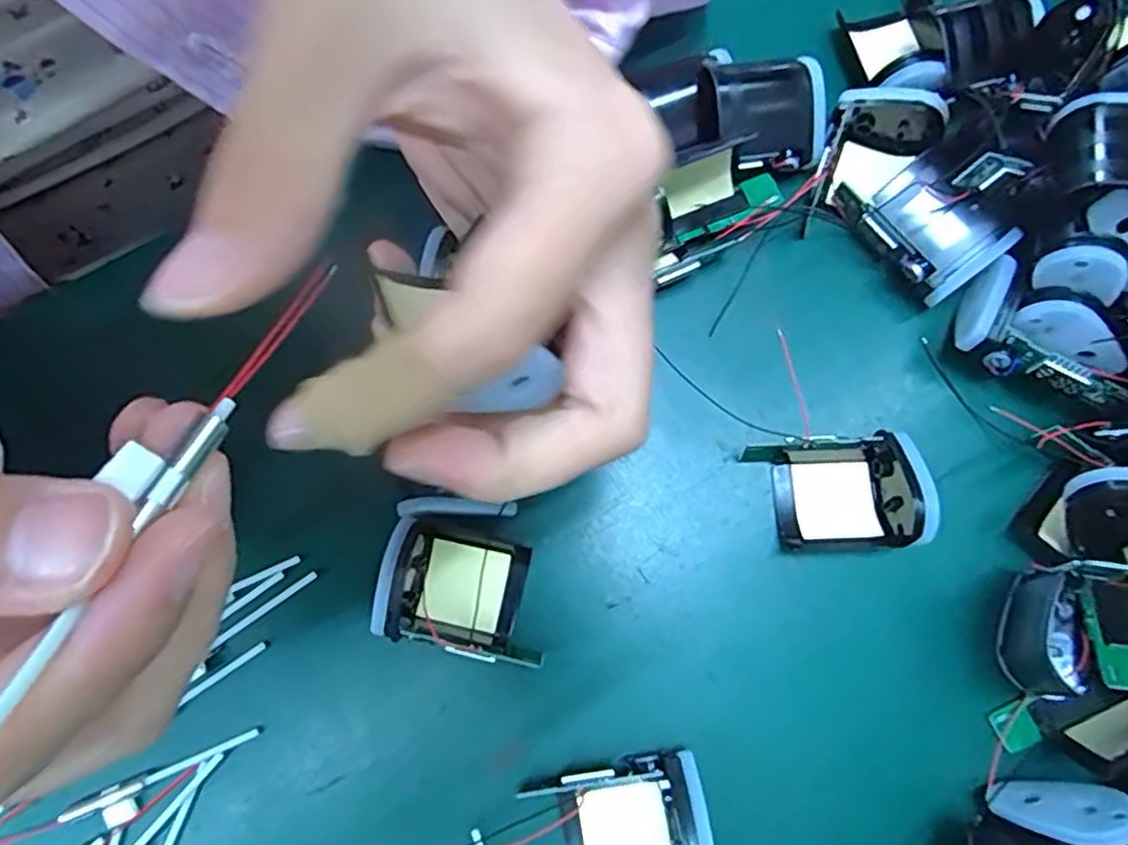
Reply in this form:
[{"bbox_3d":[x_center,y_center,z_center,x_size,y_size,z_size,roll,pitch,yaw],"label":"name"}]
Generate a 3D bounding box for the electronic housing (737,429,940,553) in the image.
[{"bbox_3d":[0.086,0.022,0.214,0.047,0.025,0.035,-3,78,-1],"label":"electronic housing"}]

